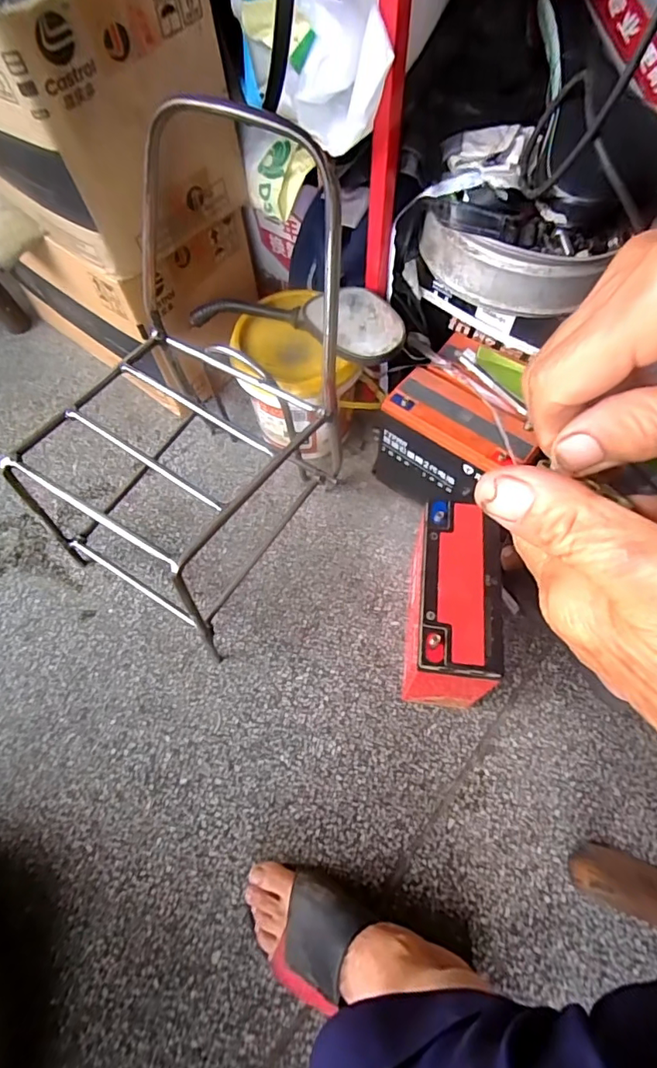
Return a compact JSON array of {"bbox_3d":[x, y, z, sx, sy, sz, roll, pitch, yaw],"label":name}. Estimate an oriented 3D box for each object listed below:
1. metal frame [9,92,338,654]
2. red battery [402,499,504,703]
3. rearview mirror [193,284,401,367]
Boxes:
[{"bbox_3d":[-0.172,-0.142,0.557,0.298,0.443,0.336,29,66,16],"label":"metal frame"},{"bbox_3d":[0.134,0.083,0.576,0.078,0.174,0.195,8,62,6],"label":"red battery"},{"bbox_3d":[-0.037,-0.285,0.659,0.288,0.032,0.094,20,80,19],"label":"rearview mirror"}]

